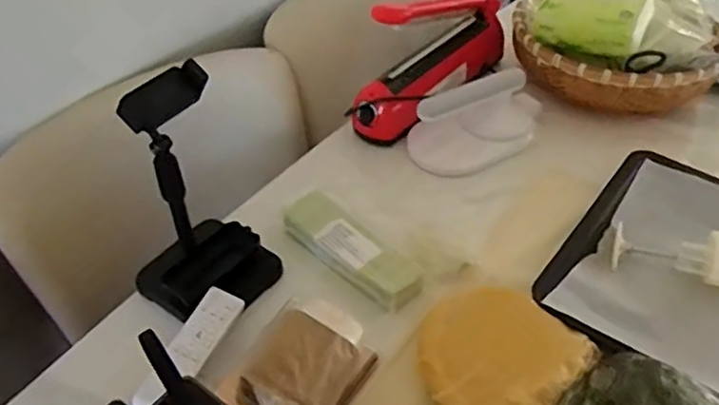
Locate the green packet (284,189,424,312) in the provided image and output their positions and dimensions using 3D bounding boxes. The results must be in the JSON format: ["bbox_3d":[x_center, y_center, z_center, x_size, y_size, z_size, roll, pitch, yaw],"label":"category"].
[{"bbox_3d":[-0.011,0.052,0.725,0.179,0.040,0.061,34,54,30],"label":"green packet"}]

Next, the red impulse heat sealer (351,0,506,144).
[{"bbox_3d":[0.111,-0.221,0.908,0.070,0.180,0.303,31,53,28],"label":"red impulse heat sealer"}]

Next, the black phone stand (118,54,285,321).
[{"bbox_3d":[-0.166,-0.002,0.630,0.129,0.246,0.119,-34,53,-29],"label":"black phone stand"}]

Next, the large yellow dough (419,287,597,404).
[{"bbox_3d":[0.129,0.154,0.624,0.142,0.045,0.152,33,53,29],"label":"large yellow dough"}]

